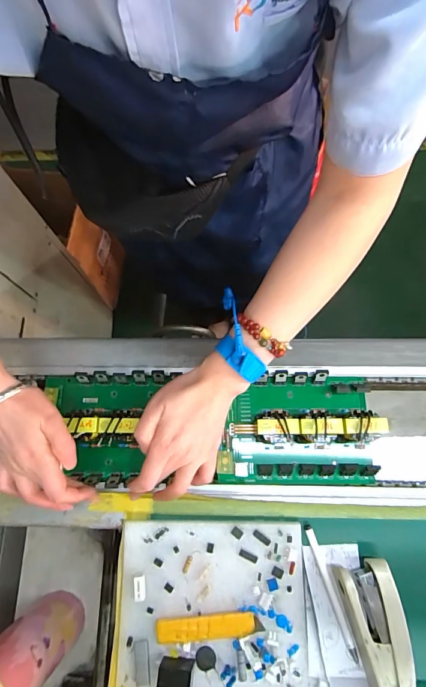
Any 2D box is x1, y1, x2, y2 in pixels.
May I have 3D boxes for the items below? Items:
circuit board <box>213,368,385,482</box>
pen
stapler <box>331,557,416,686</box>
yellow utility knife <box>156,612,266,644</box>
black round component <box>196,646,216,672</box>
[{"bbox_3d":[0.096,0.092,0.408,0.168,0.062,0.123,1,73,3],"label":"circuit board"},{"bbox_3d":[0.121,0.253,0.370,0.009,0.011,0.131,-18,73,-3],"label":"pen"},{"bbox_3d":[0.162,0.274,0.351,0.052,0.025,0.113,-15,73,-2],"label":"stapler"},{"bbox_3d":[-0.005,0.280,0.359,0.103,0.011,0.021,-6,73,1],"label":"yellow utility knife"},{"bbox_3d":[-0.007,0.307,0.354,0.019,0.004,0.019,-1,73,2],"label":"black round component"}]

